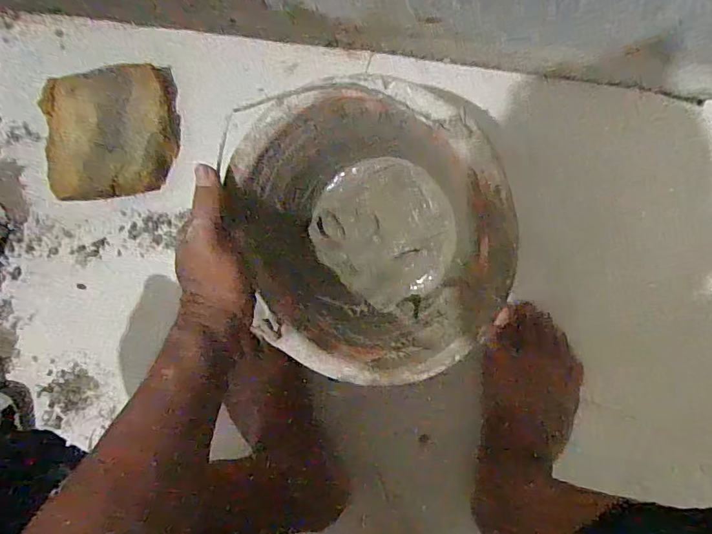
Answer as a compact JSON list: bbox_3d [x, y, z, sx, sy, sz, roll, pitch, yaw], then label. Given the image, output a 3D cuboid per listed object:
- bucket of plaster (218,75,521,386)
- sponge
[{"bbox_3d":[0.019,-0.033,0.458,0.222,0.149,0.243,0,92,7],"label":"bucket of plaster"},{"bbox_3d":[-0.287,-0.158,0.560,0.155,0.067,0.138,-7,91,7],"label":"sponge"}]

